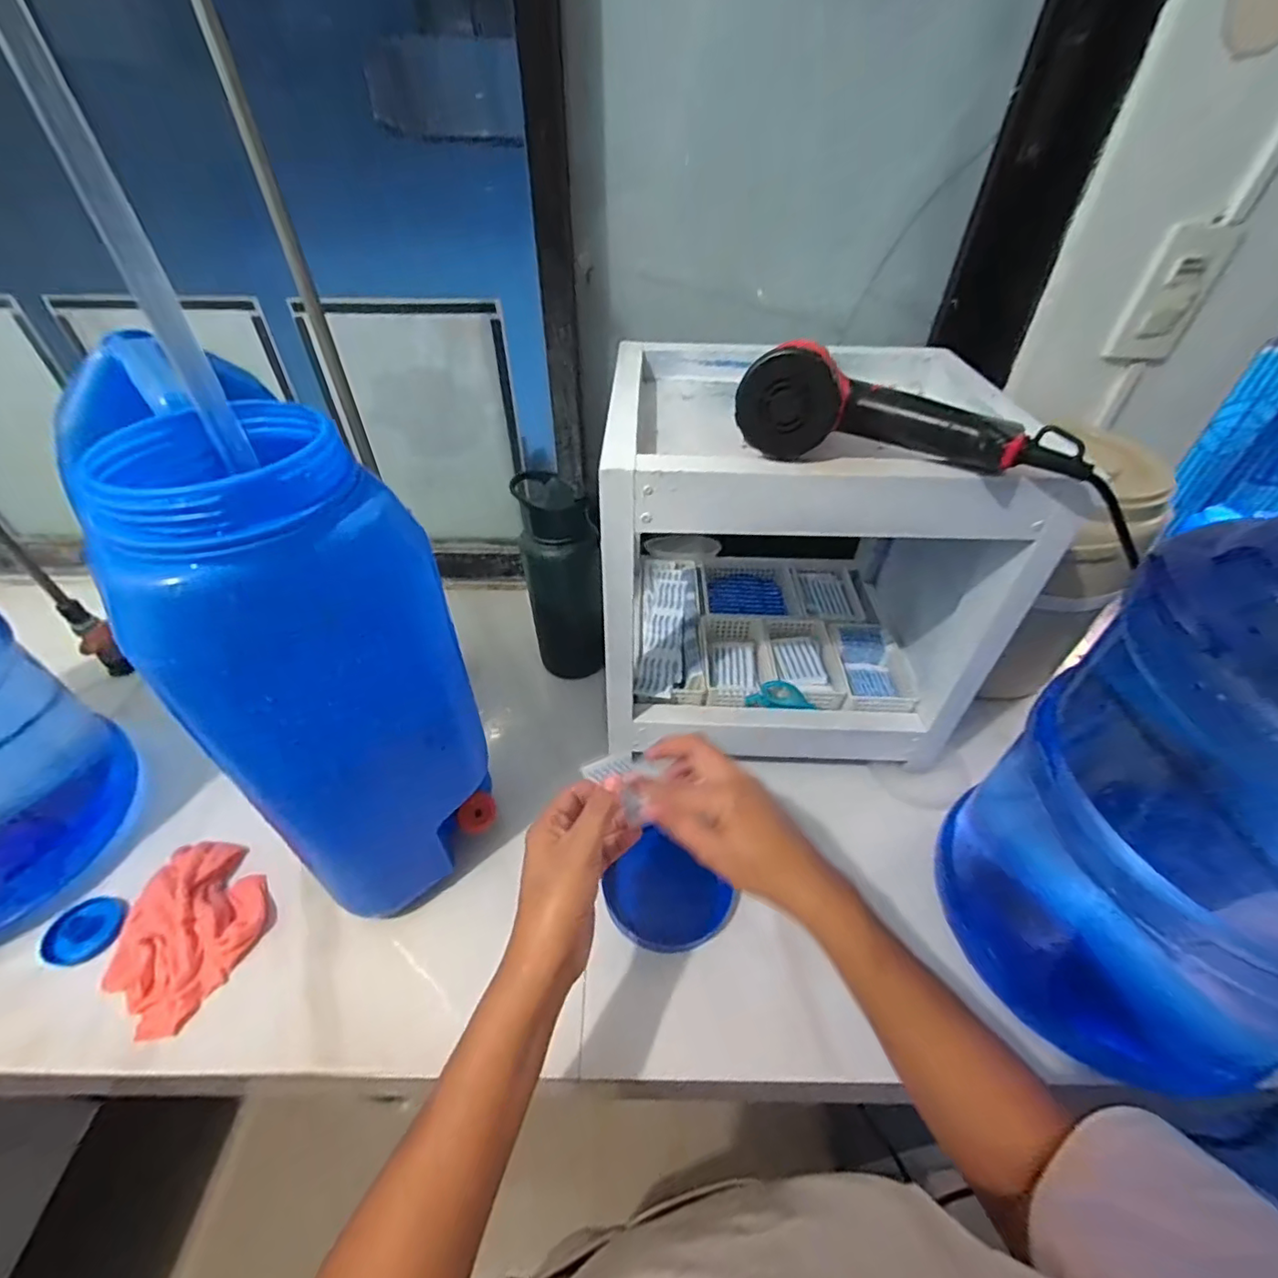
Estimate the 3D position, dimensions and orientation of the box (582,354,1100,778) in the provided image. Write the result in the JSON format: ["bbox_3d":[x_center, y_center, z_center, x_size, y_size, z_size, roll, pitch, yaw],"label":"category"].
[{"bbox_3d":[0.148,-0.108,0.604,0.354,0.312,0.315,1,44,-1],"label":"box"}]

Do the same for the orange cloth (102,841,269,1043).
[{"bbox_3d":[-0.406,0.253,0.503,0.125,0.031,0.143,17,46,16],"label":"orange cloth"}]

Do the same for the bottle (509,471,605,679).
[{"bbox_3d":[-0.092,-0.064,0.674,0.084,0.246,0.088,-14,46,-15],"label":"bottle"}]

